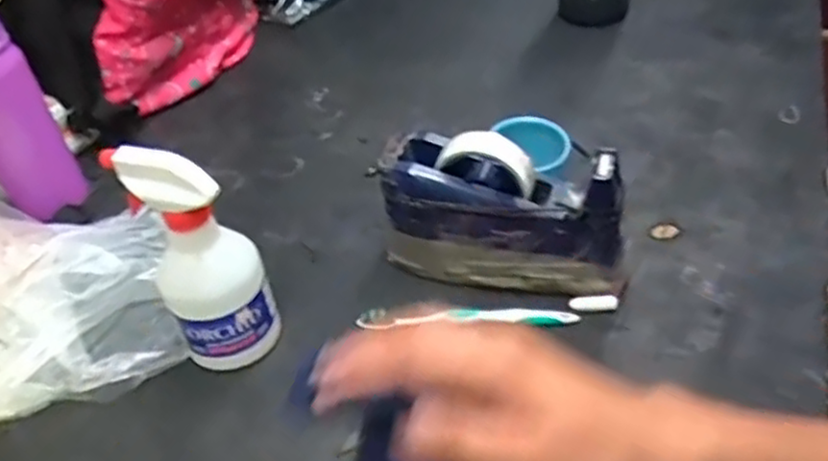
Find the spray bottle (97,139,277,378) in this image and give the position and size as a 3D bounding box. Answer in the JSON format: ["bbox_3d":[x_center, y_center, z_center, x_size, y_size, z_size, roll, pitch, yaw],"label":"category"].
[{"bbox_3d":[-0.159,0.022,0.527,0.079,0.182,0.070,-19,44,-15],"label":"spray bottle"}]

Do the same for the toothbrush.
[{"bbox_3d":[0.043,0.072,0.578,0.182,0.015,0.018,-1,42,5],"label":"toothbrush"}]

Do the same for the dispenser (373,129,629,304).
[{"bbox_3d":[0.075,-0.012,0.586,0.205,0.119,0.063,10,44,17],"label":"dispenser"}]

